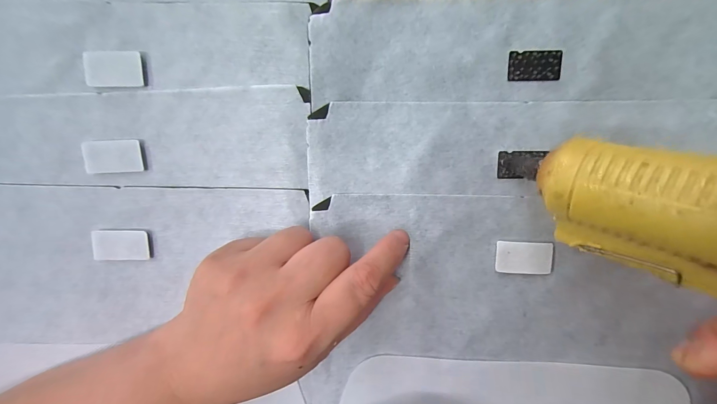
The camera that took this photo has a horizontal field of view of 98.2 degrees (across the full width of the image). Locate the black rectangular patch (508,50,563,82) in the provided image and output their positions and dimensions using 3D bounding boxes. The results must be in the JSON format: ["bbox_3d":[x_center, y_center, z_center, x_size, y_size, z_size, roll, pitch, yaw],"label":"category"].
[{"bbox_3d":[0.100,-0.077,0.174,0.029,0.004,0.016,1,97,3],"label":"black rectangular patch"}]

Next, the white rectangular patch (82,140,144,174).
[{"bbox_3d":[-0.146,-0.027,0.185,0.034,0.004,0.019,-2,97,3],"label":"white rectangular patch"}]

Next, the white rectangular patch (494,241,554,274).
[{"bbox_3d":[0.099,0.034,0.185,0.032,0.004,0.019,2,97,3],"label":"white rectangular patch"}]

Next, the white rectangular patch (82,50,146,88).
[{"bbox_3d":[-0.141,-0.076,0.179,0.034,0.004,0.019,0,97,3],"label":"white rectangular patch"}]

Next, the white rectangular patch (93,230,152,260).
[{"bbox_3d":[-0.146,0.027,0.192,0.034,0.006,0.018,1,97,3],"label":"white rectangular patch"}]

